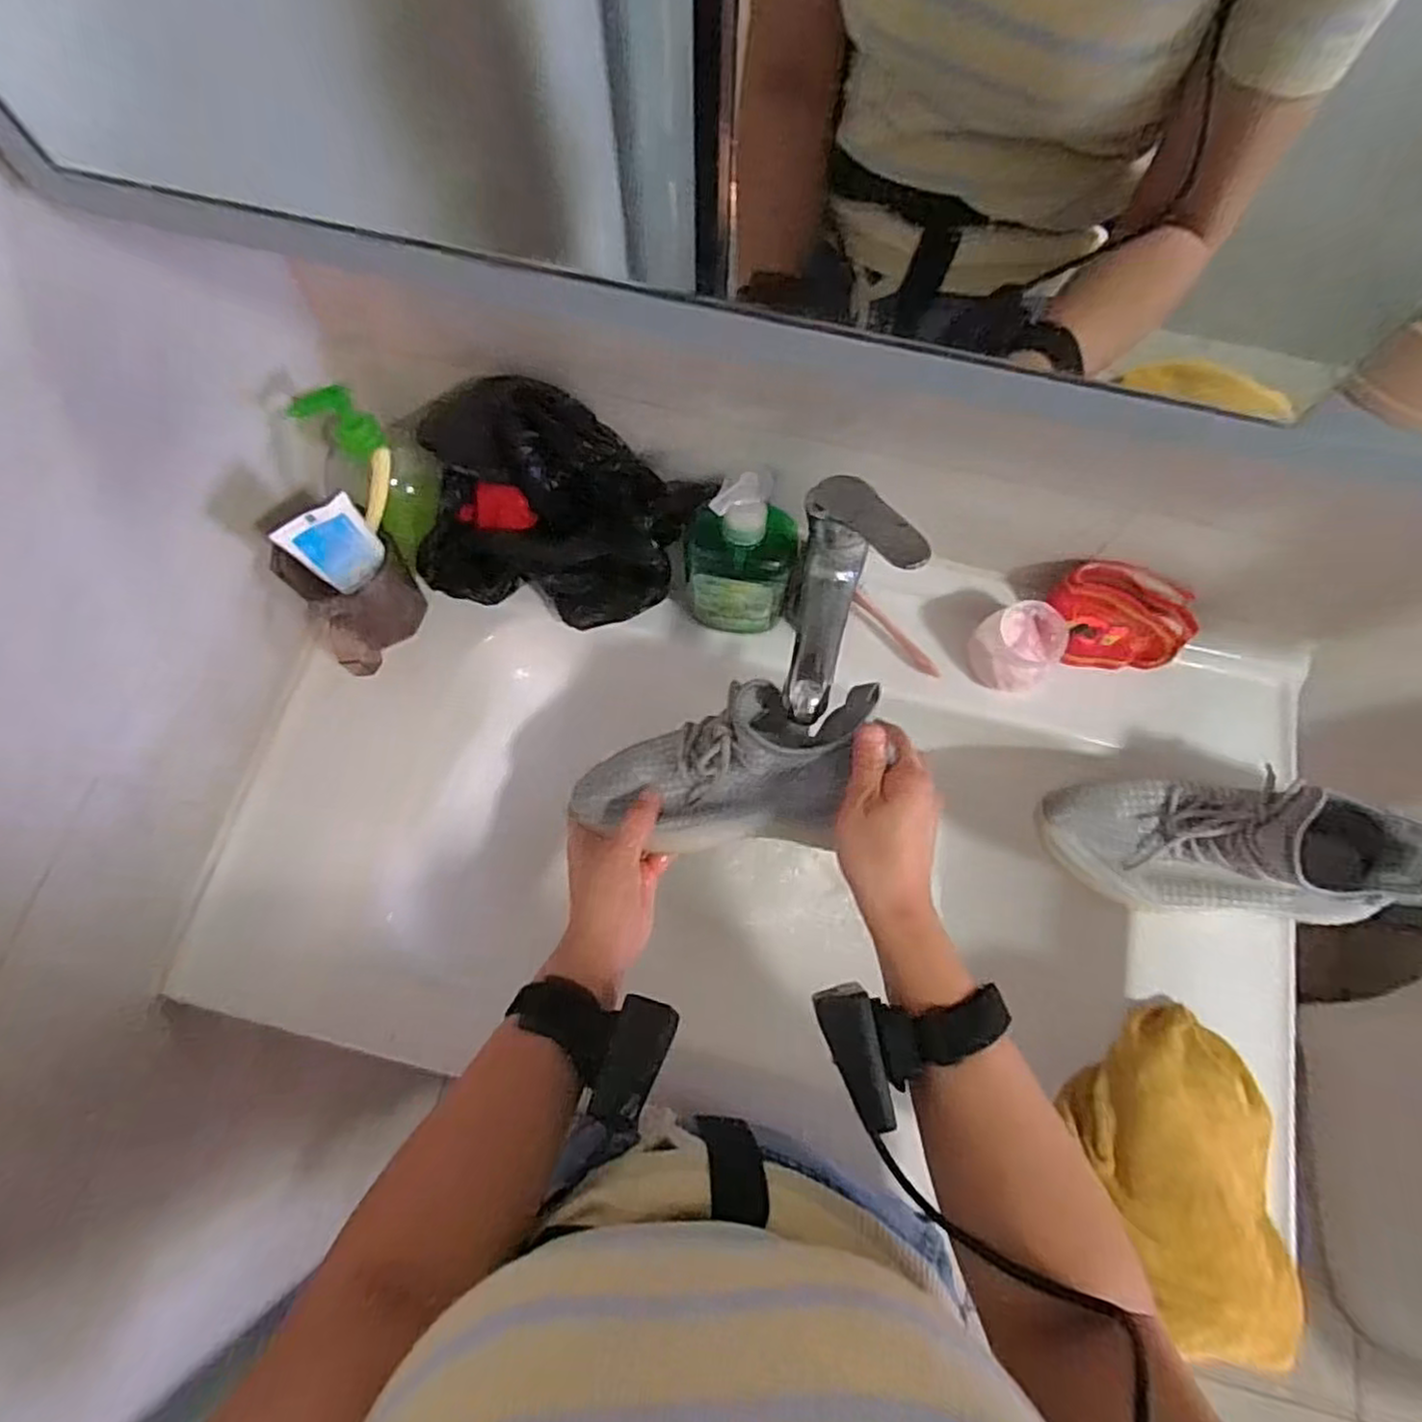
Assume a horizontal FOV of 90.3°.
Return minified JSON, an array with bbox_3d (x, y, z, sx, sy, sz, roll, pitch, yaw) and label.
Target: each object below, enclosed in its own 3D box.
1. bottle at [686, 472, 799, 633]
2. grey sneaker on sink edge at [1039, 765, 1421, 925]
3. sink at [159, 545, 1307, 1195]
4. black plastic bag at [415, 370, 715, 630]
[{"bbox_3d":[0.021,-0.112,0.517,0.082,0.155,0.045,5,73,1],"label":"bottle"},{"bbox_3d":[0.368,0.097,0.498,0.231,0.096,0.090,9,73,2],"label":"grey sneaker on sink edge"},{"bbox_3d":[0.043,0.100,0.609,0.790,0.148,0.458,15,73,4],"label":"sink"},{"bbox_3d":[-0.121,-0.152,0.543,0.214,0.127,0.122,9,73,2],"label":"black plastic bag"}]

